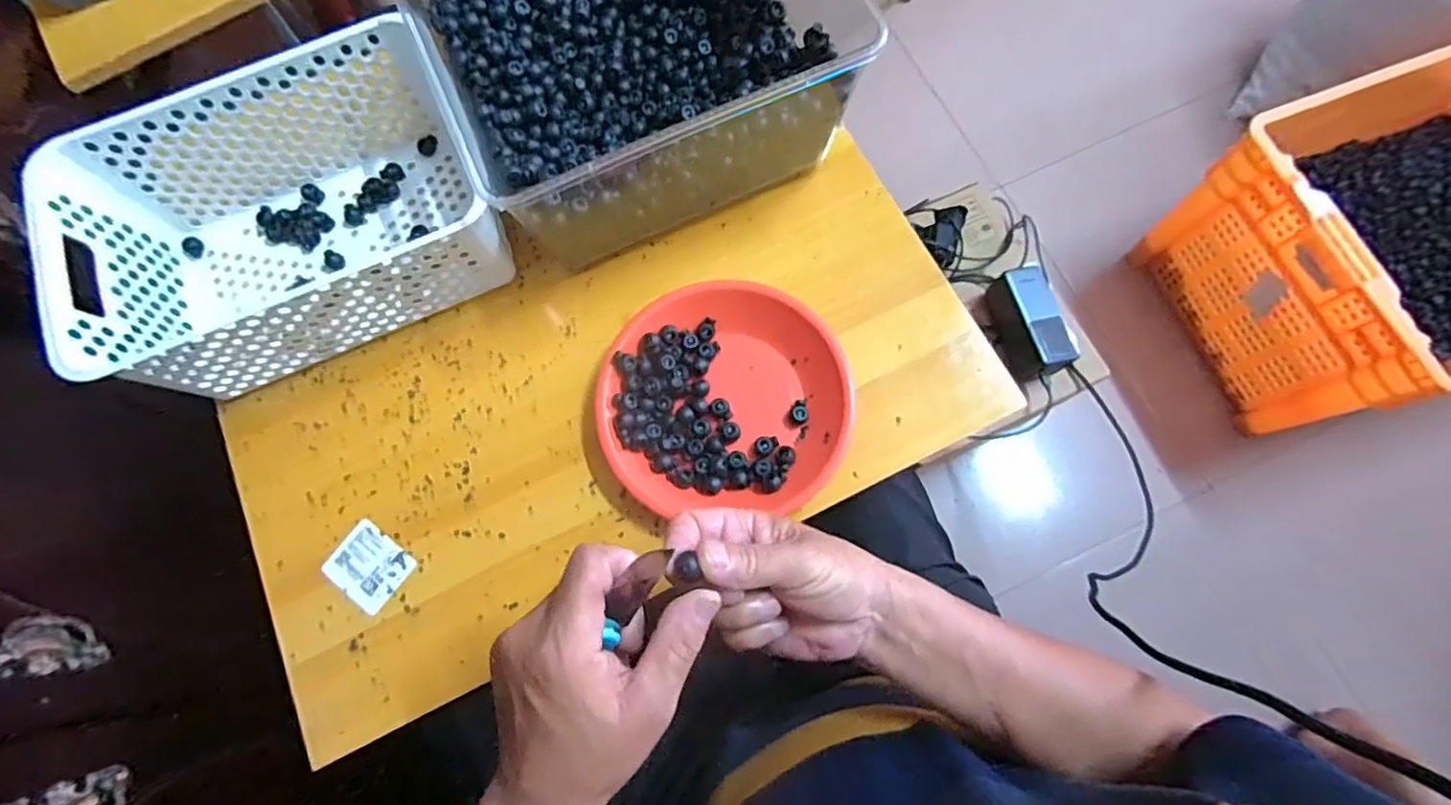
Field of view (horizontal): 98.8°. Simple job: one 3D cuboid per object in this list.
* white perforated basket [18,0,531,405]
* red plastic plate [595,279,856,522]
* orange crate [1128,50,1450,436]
[{"bbox_3d":[-0.349,-0.145,0.504,0.288,0.113,0.203,-24,74,-5],"label":"white perforated basket"},{"bbox_3d":[-0.001,-0.005,0.490,0.190,0.033,0.174,-1,73,2],"label":"red plastic plate"},{"bbox_3d":[0.988,-0.251,0.883,0.576,0.293,0.447,-24,74,-5],"label":"orange crate"}]

